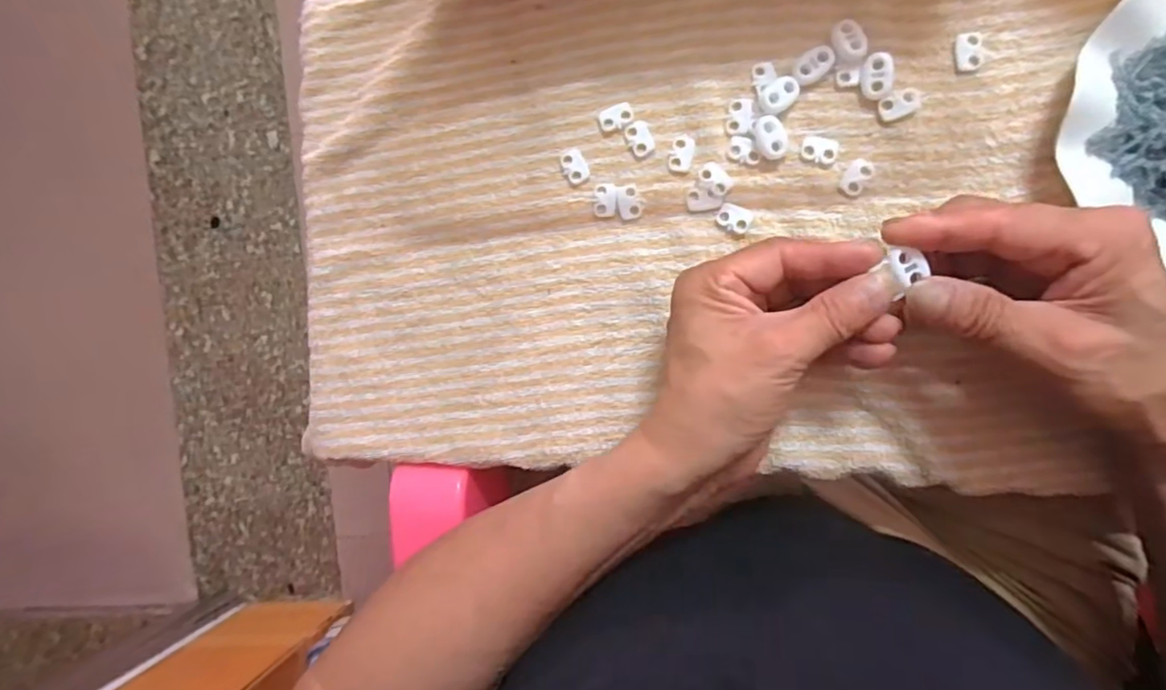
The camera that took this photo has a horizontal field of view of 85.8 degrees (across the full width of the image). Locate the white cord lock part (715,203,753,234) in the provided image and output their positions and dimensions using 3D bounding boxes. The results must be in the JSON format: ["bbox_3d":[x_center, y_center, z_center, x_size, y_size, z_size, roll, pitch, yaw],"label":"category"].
[{"bbox_3d":[0.080,-0.067,0.333,0.018,0.004,0.013,22,94,8],"label":"white cord lock part"}]

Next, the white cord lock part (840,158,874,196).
[{"bbox_3d":[0.141,-0.087,0.324,0.012,0.004,0.019,37,96,7],"label":"white cord lock part"}]

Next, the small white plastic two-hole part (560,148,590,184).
[{"bbox_3d":[-0.004,-0.099,0.347,0.013,0.004,0.018,-29,87,8],"label":"small white plastic two-hole part"}]

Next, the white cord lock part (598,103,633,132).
[{"bbox_3d":[0.018,-0.125,0.344,0.018,0.004,0.012,-20,88,9],"label":"white cord lock part"}]

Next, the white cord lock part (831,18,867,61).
[{"bbox_3d":[0.135,-0.154,0.319,0.014,0.008,0.021,-23,87,9],"label":"white cord lock part"}]

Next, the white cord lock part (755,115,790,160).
[{"bbox_3d":[0.098,-0.108,0.327,0.015,0.007,0.022,-20,88,9],"label":"white cord lock part"}]

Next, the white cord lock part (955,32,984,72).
[{"bbox_3d":[0.192,-0.146,0.313,0.012,0.004,0.019,-2,91,9],"label":"white cord lock part"}]

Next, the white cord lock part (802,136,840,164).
[{"bbox_3d":[0.123,-0.102,0.326,0.018,0.004,0.013,15,93,8],"label":"white cord lock part"}]

